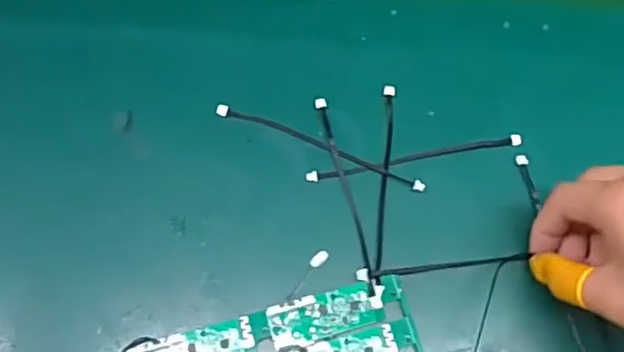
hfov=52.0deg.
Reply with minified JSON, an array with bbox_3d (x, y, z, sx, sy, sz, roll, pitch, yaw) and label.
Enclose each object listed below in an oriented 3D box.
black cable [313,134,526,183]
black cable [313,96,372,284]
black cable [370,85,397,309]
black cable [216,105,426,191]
[{"bbox_3d":[0.060,-0.011,0.376,0.128,0.005,0.008,-10,67,-7],"label":"black cable"},{"bbox_3d":[0.019,0.005,0.364,0.010,0.006,0.111,-11,67,-7],"label":"black cable"},{"bbox_3d":[0.041,0.008,0.364,0.007,0.007,0.134,6,66,0],"label":"black cable"},{"bbox_3d":[0.005,-0.017,0.374,0.128,0.005,0.009,22,67,7],"label":"black cable"}]

